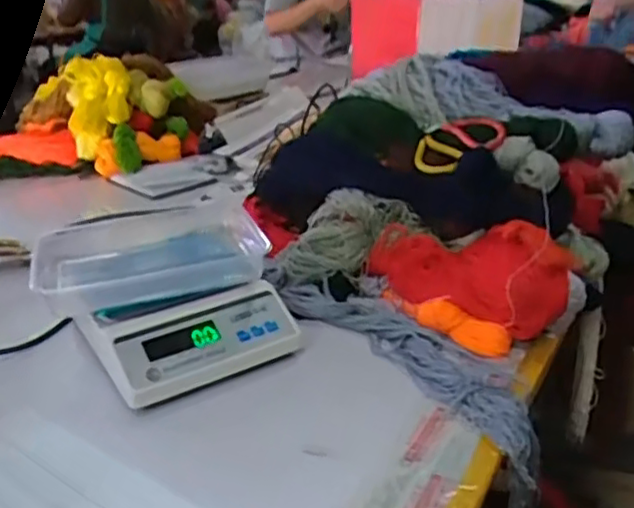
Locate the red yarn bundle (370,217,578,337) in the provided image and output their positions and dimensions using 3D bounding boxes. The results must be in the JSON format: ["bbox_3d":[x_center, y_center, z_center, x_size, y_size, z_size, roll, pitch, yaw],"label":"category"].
[{"bbox_3d":[0.170,0.017,0.765,0.229,0.101,0.109,15,29,34],"label":"red yarn bundle"}]

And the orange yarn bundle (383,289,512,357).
[{"bbox_3d":[0.133,0.068,0.741,0.173,0.034,0.039,20,34,38],"label":"orange yarn bundle"}]

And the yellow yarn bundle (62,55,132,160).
[{"bbox_3d":[-0.460,-0.318,1.407,0.126,0.169,0.222,-10,27,-16],"label":"yellow yarn bundle"}]

